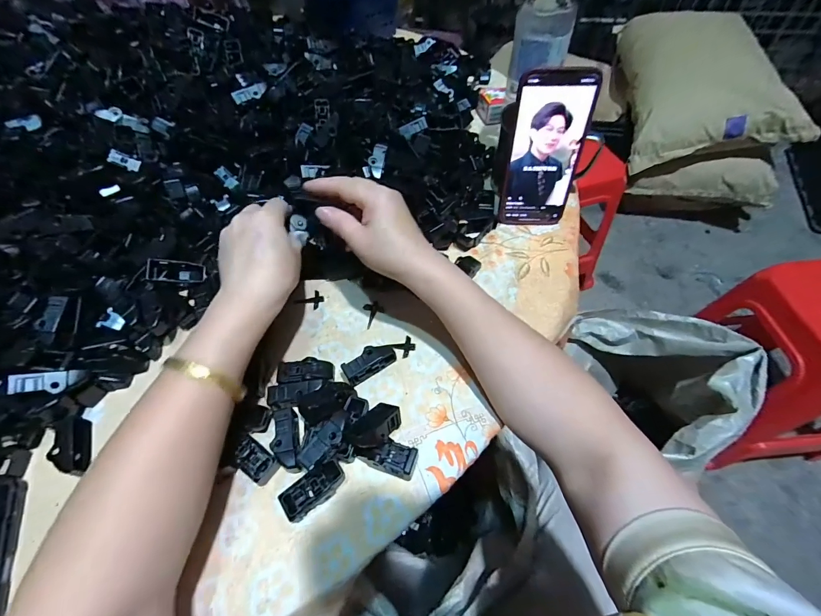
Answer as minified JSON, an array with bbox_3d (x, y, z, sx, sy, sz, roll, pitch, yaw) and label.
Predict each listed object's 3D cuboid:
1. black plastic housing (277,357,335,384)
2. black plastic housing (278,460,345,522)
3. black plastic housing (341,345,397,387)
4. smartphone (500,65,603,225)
[{"bbox_3d":[-0.097,0.059,0.331,0.048,0.014,0.023,-9,57,-1],"label":"black plastic housing"},{"bbox_3d":[-0.074,0.139,0.277,0.047,0.018,0.022,-36,62,-17],"label":"black plastic housing"},{"bbox_3d":[-0.038,0.050,0.330,0.048,0.017,0.019,-30,60,-14],"label":"black plastic housing"},{"bbox_3d":[0.147,-0.162,0.384,0.083,0.157,0.009,1,43,4],"label":"smartphone"}]

